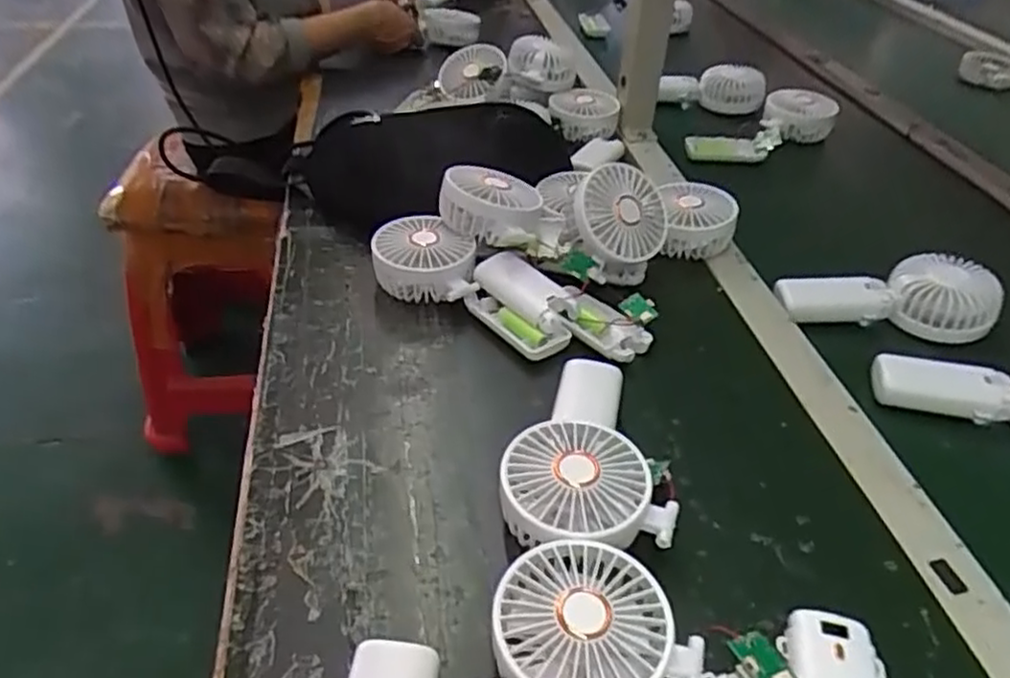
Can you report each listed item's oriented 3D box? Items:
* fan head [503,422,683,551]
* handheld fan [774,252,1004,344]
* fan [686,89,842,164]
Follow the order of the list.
[{"bbox_3d":[0.041,0.094,0.416,0.088,0.048,0.088,3,39,-3],"label":"fan head"},{"bbox_3d":[0.338,-0.035,0.636,0.182,0.048,0.076,-2,38,11],"label":"handheld fan"},{"bbox_3d":[0.322,-0.265,0.883,0.214,0.060,0.089,-27,48,-32],"label":"fan"}]

